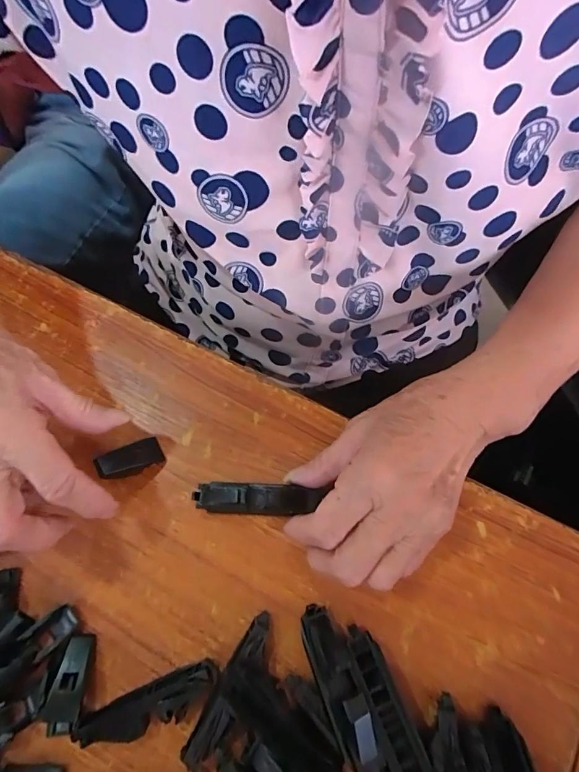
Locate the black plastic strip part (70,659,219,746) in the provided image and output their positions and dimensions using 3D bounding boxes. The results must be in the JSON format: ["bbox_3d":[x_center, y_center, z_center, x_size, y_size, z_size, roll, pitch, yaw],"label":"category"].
[{"bbox_3d":[-0.077,0.178,0.235,0.078,0.016,0.021,-22,72,-5],"label":"black plastic strip part"}]

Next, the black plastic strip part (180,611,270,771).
[{"bbox_3d":[-0.032,0.167,0.233,0.017,0.023,0.082,31,75,11],"label":"black plastic strip part"}]

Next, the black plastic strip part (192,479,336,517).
[{"bbox_3d":[-0.019,0.072,0.269,0.080,0.010,0.020,-1,72,4],"label":"black plastic strip part"}]

